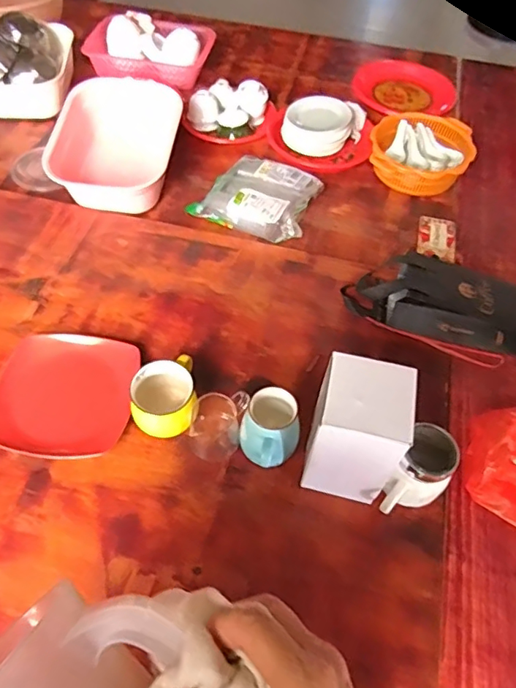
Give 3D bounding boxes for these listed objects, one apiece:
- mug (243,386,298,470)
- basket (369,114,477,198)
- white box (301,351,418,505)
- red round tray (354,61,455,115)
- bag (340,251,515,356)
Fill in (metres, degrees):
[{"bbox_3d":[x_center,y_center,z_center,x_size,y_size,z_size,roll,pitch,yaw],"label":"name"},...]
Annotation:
[{"bbox_3d":[0.011,0.125,0.738,0.076,0.104,0.090,35,60,19],"label":"mug"},{"bbox_3d":[0.358,-0.426,1.176,0.209,0.079,0.206,7,53,4],"label":"basket"},{"bbox_3d":[0.125,0.119,0.692,0.111,0.199,0.110,12,54,8],"label":"white box"},{"bbox_3d":[0.384,-0.671,1.384,0.254,0.023,0.254,6,53,3],"label":"red round tray"},{"bbox_3d":[0.339,-0.063,0.901,0.374,0.082,0.136,22,56,14],"label":"bag"}]

